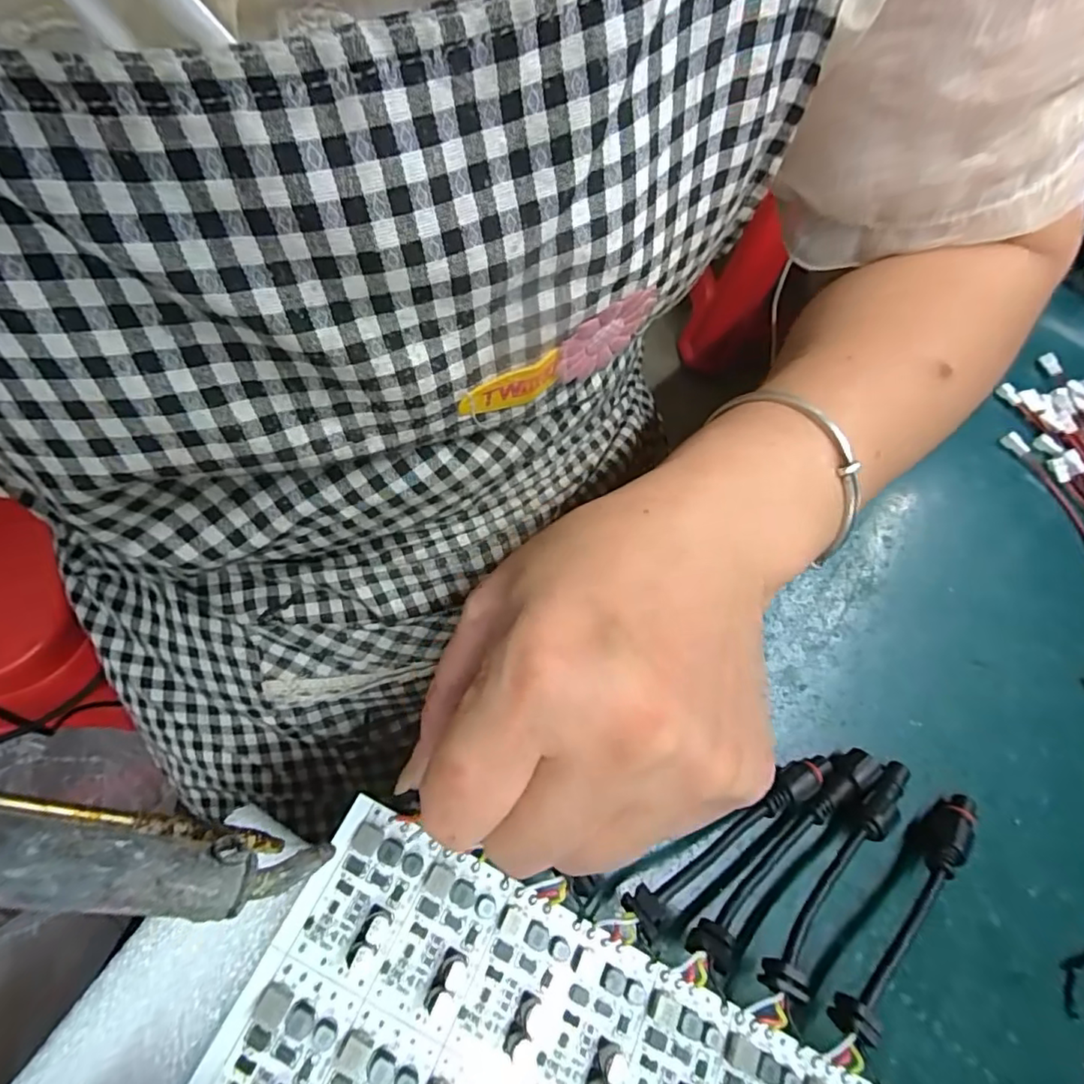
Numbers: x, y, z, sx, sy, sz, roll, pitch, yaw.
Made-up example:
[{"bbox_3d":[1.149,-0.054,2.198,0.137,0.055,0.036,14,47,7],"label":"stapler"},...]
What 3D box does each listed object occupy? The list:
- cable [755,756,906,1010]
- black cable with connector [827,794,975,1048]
[{"bbox_3d":[0.100,0.106,0.183,0.093,0.010,0.012,-32,69,-31],"label":"cable"},{"bbox_3d":[0.123,0.120,0.182,0.094,0.017,0.012,-32,69,-30],"label":"black cable with connector"}]

